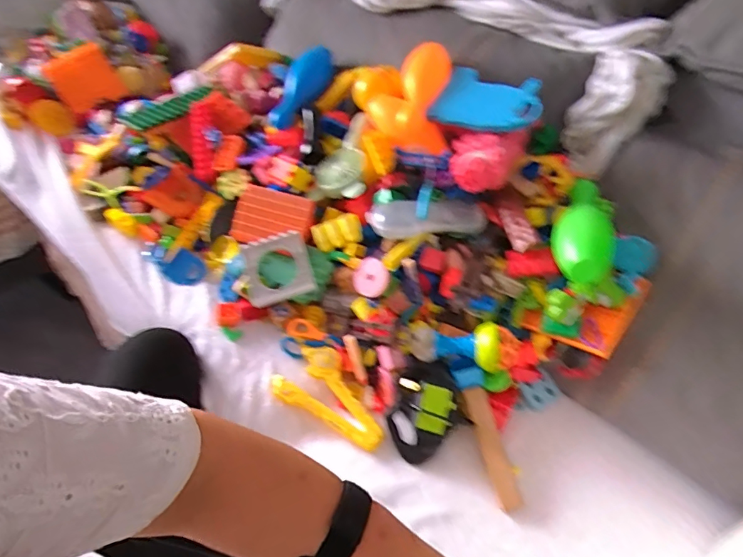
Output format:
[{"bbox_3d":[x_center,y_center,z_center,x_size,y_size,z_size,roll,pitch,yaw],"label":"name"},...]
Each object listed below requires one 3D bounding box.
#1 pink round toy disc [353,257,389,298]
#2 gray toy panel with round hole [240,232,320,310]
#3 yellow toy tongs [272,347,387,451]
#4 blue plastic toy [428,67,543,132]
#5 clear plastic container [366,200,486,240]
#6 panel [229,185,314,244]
[{"bbox_3d":[0.000,0.001,0.692,0.053,0.056,0.007,27,12,16],"label":"pink round toy disc"},{"bbox_3d":[-0.144,-0.015,0.723,0.100,0.025,0.100,-17,81,-5],"label":"gray toy panel with round hole"},{"bbox_3d":[-0.066,0.172,0.653,0.101,0.017,0.164,-23,55,-19],"label":"yellow toy tongs"},{"bbox_3d":[0.168,-0.256,0.688,0.146,0.018,0.118,20,67,23],"label":"blue plastic toy"},{"bbox_3d":[0.079,-0.088,0.685,0.163,0.028,0.058,2,51,0],"label":"clear plastic container"},{"bbox_3d":[-0.160,-0.094,0.765,0.125,0.012,0.091,18,91,16],"label":"panel"}]

